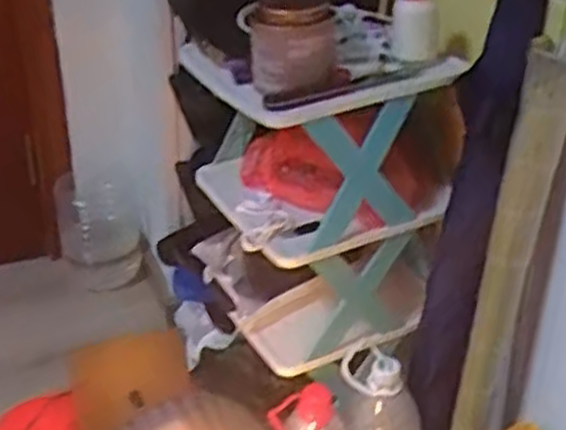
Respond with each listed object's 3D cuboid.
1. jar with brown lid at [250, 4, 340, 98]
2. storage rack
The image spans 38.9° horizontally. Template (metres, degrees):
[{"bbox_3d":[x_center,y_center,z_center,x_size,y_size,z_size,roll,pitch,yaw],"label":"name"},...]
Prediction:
[{"bbox_3d":[0.012,-0.181,0.853,0.093,0.093,0.084,2,31,2],"label":"jar with brown lid"},{"bbox_3d":[0.047,-0.019,0.985,0.225,0.338,0.231,-14,35,-23],"label":"storage rack"}]

